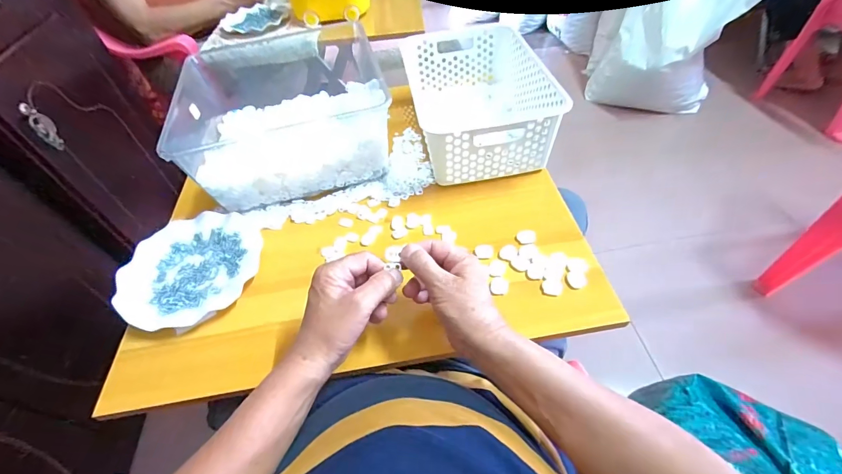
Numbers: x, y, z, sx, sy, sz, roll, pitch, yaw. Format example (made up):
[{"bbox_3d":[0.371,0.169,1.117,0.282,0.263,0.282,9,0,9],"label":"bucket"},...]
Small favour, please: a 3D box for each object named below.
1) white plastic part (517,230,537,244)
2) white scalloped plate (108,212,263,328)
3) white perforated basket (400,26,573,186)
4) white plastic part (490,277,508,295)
[{"bbox_3d":[0.141,-0.001,0.507,0.025,0.006,0.021,8,51,13],"label":"white plastic part"},{"bbox_3d":[-0.311,0.037,0.520,0.178,0.022,0.173,-3,49,4],"label":"white scalloped plate"},{"bbox_3d":[0.095,-0.228,0.641,0.201,0.109,0.308,-11,49,-3],"label":"white perforated basket"},{"bbox_3d":[0.097,0.061,0.469,0.021,0.009,0.024,7,51,12],"label":"white plastic part"}]

